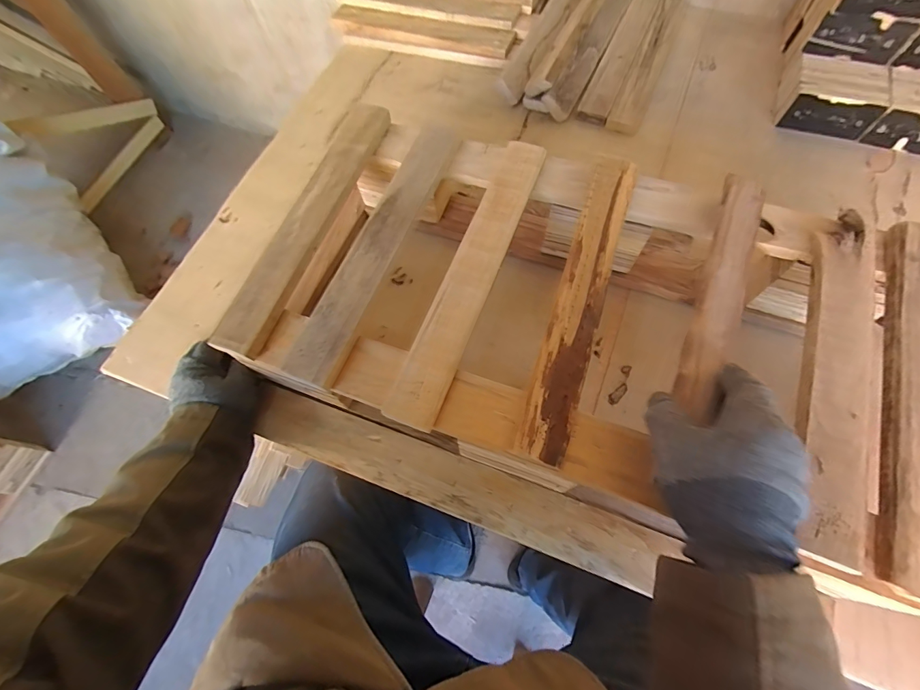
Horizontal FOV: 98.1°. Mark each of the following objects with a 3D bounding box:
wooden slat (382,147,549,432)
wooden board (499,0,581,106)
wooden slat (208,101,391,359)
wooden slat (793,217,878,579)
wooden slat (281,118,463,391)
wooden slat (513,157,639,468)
[{"bbox_3d":[0.016,-0.082,0.413,0.048,0.013,0.348,20,69,11],"label":"wooden slat"},{"bbox_3d":[0.154,-0.569,0.721,0.053,0.022,0.350,28,71,0],"label":"wooden board"},{"bbox_3d":[-0.165,-0.148,0.447,0.052,0.019,0.345,16,68,10],"label":"wooden slat"},{"bbox_3d":[0.340,0.014,0.353,0.053,0.013,0.339,18,69,10],"label":"wooden slat"},{"bbox_3d":[-0.080,-0.113,0.421,0.051,0.019,0.328,19,69,11],"label":"wooden slat"},{"bbox_3d":[0.123,-0.054,0.398,0.044,0.017,0.340,18,69,10],"label":"wooden slat"}]

